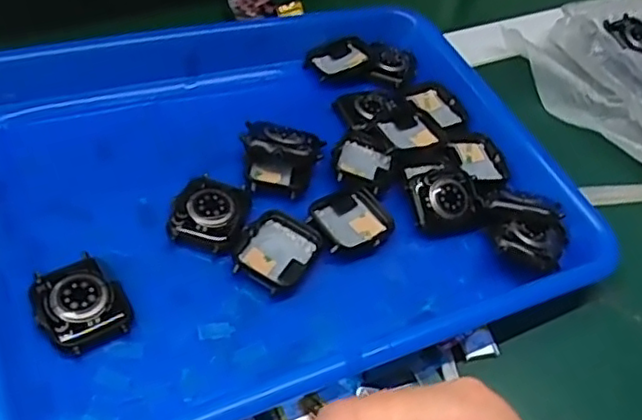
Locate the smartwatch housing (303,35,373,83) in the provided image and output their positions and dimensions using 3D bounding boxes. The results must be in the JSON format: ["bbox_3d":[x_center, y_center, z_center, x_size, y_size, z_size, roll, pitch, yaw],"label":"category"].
[{"bbox_3d":[0.014,-0.102,0.446,0.046,0.008,0.033,-23,60,-19],"label":"smartwatch housing"}]

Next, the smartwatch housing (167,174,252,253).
[{"bbox_3d":[-0.058,0.001,0.338,0.037,0.010,0.042,13,55,4],"label":"smartwatch housing"}]

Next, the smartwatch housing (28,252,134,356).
[{"bbox_3d":[-0.108,0.044,0.294,0.036,0.018,0.043,-28,62,-22],"label":"smartwatch housing"}]

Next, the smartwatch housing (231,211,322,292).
[{"bbox_3d":[-0.022,0.021,0.331,0.036,0.010,0.043,26,57,13],"label":"smartwatch housing"}]

